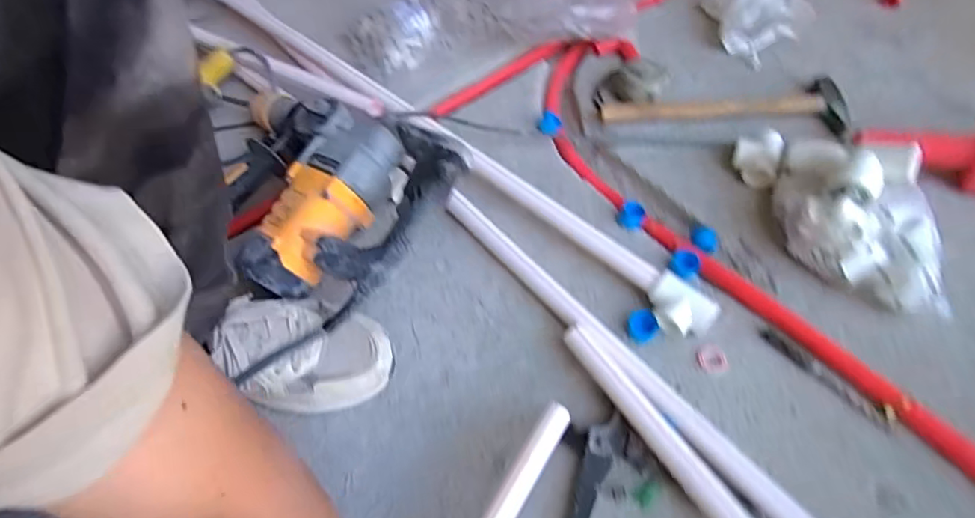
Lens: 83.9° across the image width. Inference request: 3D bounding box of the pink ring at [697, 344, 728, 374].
[{"bbox_3d":[0.225,0.099,0.540,0.027,0.006,0.029,-2,54,2],"label":"pink ring"}]

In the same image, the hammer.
[{"bbox_3d":[0.314,-0.207,0.724,0.315,0.021,0.084,2,54,5],"label":"hammer"}]

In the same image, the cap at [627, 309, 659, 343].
[{"bbox_3d":[0.159,0.069,0.557,0.028,0.020,0.029,-2,54,2],"label":"cap"}]

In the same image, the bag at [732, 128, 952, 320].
[{"bbox_3d":[0.372,-0.062,0.573,0.120,0.099,0.251,-8,55,3],"label":"bag"}]

